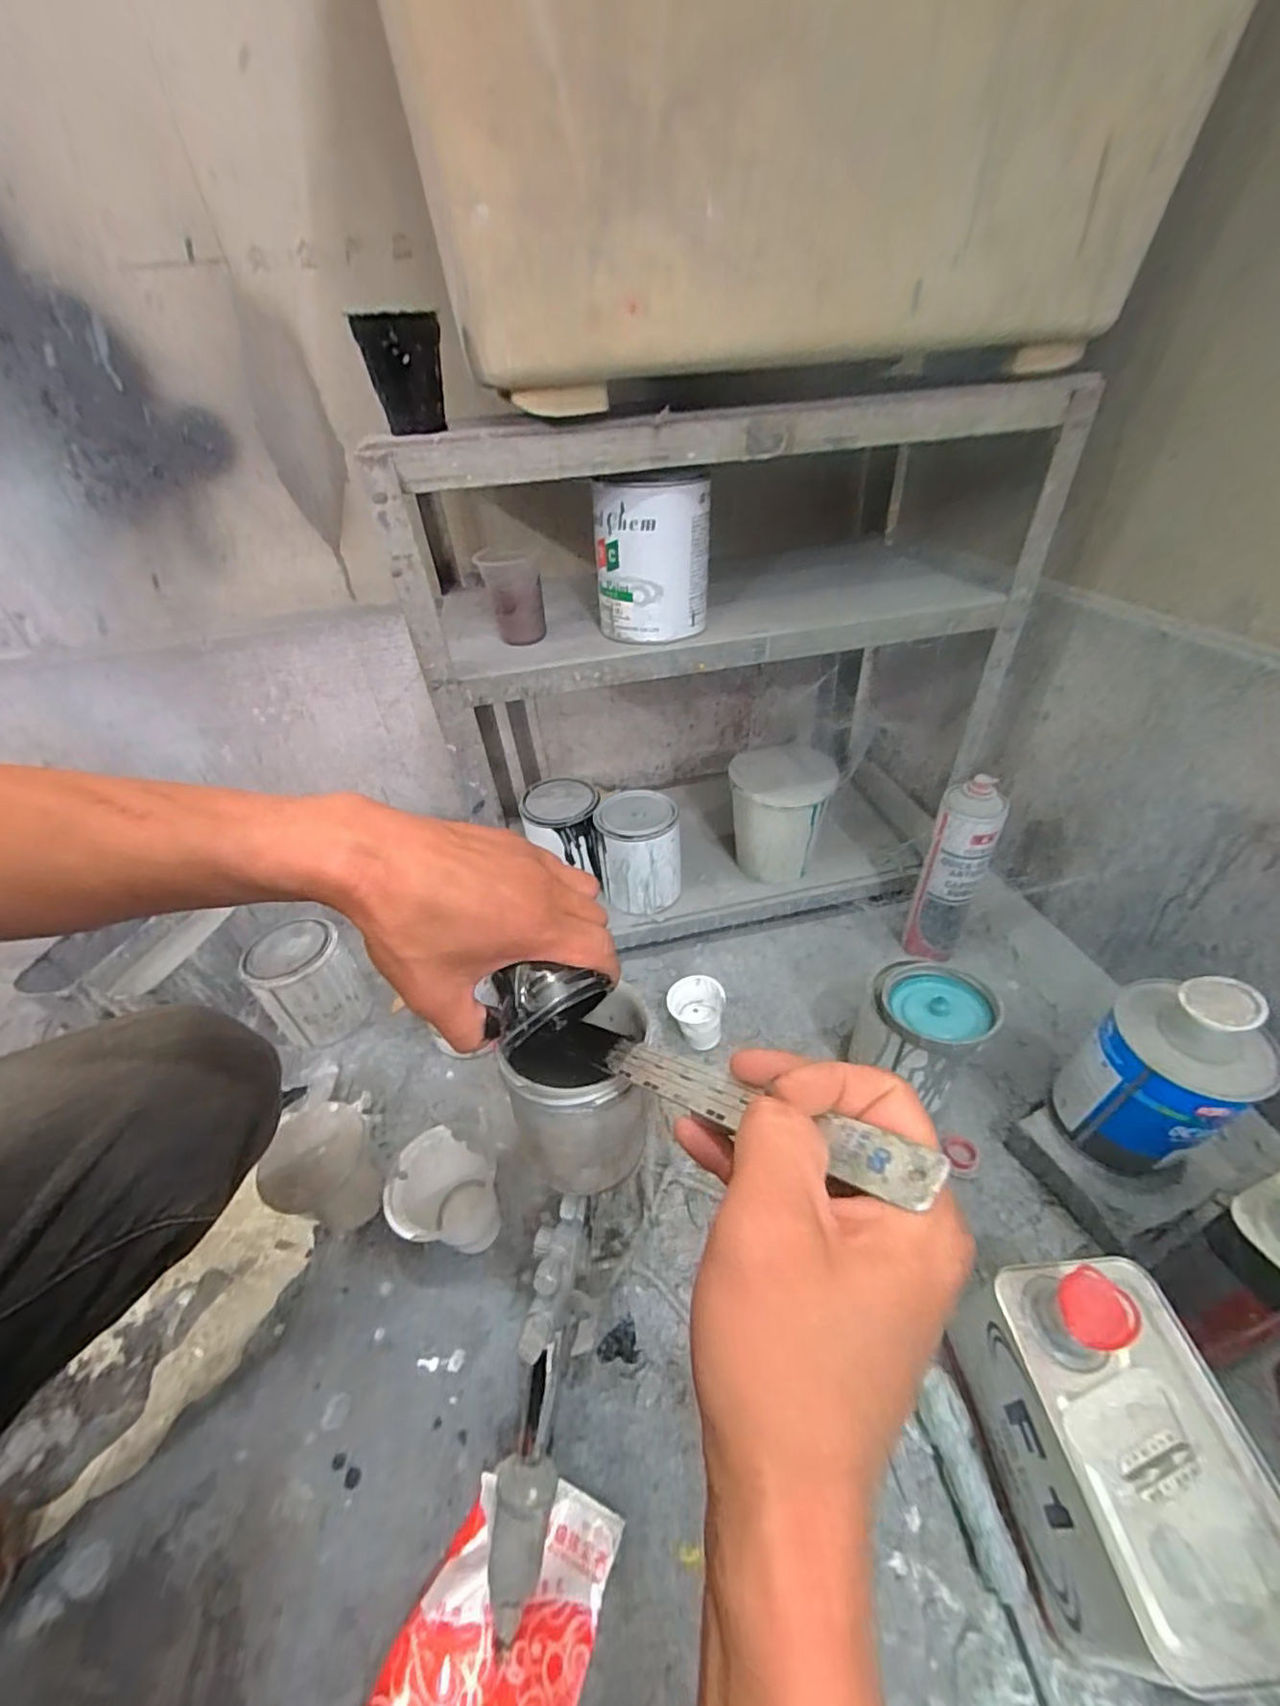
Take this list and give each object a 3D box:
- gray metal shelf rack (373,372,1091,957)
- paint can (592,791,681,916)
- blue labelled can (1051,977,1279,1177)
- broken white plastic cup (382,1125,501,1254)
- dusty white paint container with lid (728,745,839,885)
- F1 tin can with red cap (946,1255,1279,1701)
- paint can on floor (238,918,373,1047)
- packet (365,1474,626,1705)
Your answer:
[{"bbox_3d":[0.115,-0.243,0.762,0.686,0.563,0.388,-12,40,-8],"label":"gray metal shelf rack"},{"bbox_3d":[0.001,-0.001,0.772,0.101,0.127,0.104,-3,39,3],"label":"paint can"},{"bbox_3d":[0.415,0.178,0.468,0.086,0.190,0.098,-26,43,-23],"label":"blue labelled can"},{"bbox_3d":[-0.171,0.318,0.531,0.075,0.110,0.082,-4,40,3],"label":"broken white plastic cup"},{"bbox_3d":[0.190,-0.044,0.793,0.129,0.161,0.116,7,41,14],"label":"dusty white paint container with lid"},{"bbox_3d":[0.296,0.368,0.361,0.116,0.166,0.162,-6,40,1],"label":"F1 tin can with red cap"},{"bbox_3d":[-0.410,0.164,0.734,0.106,0.129,0.097,-4,40,3],"label":"paint can on floor"},{"bbox_3d":[-0.094,0.506,0.365,0.116,0.022,0.162,10,43,19],"label":"packet"}]

